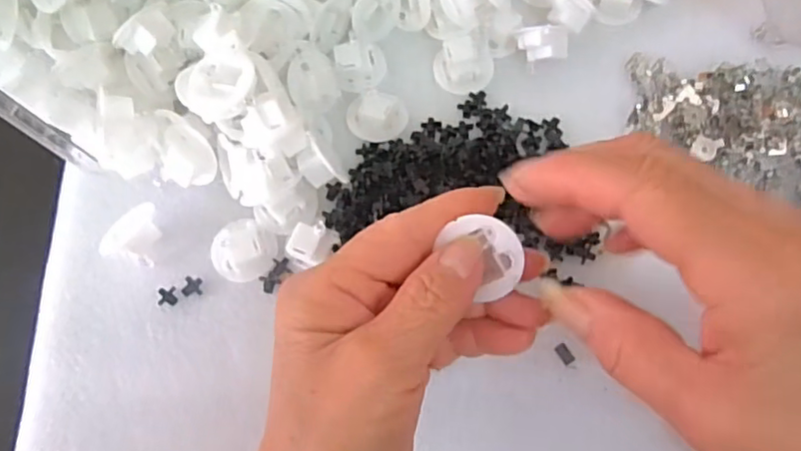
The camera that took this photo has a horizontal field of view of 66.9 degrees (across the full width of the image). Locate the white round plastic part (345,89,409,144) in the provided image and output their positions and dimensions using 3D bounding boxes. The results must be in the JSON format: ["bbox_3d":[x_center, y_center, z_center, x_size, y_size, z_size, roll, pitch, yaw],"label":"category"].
[{"bbox_3d":[-0.012,-0.059,0.318,0.032,0.014,0.028,2,74,2],"label":"white round plastic part"}]

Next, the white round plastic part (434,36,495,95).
[{"bbox_3d":[0.035,-0.089,0.330,0.032,0.011,0.032,0,74,2],"label":"white round plastic part"}]

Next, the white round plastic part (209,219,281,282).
[{"bbox_3d":[-0.079,0.011,0.302,0.031,0.012,0.030,0,74,2],"label":"white round plastic part"}]

